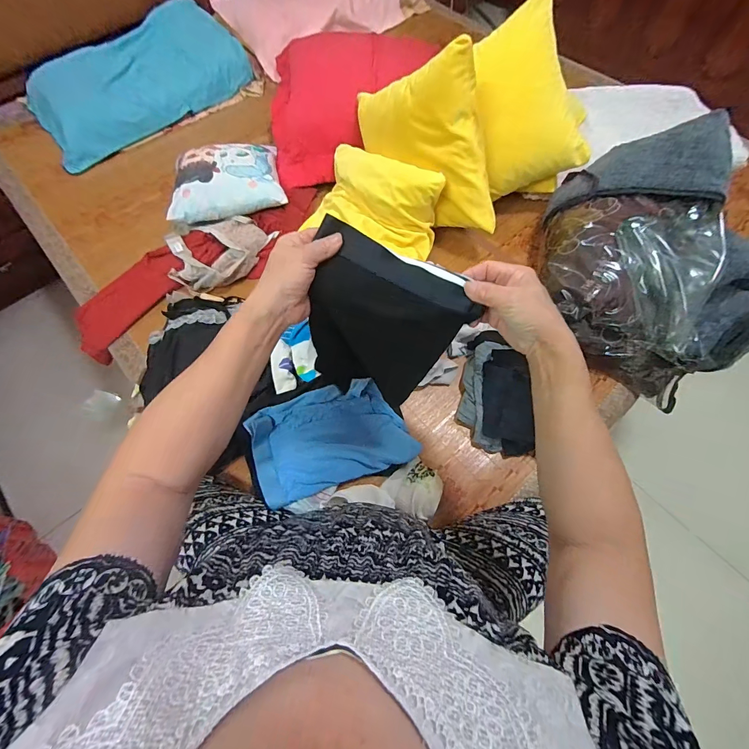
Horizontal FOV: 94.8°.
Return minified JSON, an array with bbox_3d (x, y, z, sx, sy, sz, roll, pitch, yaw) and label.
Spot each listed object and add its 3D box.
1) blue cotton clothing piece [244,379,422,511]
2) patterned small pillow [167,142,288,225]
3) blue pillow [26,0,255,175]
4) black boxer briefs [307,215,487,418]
[{"bbox_3d":[-0.084,0.123,0.681,0.303,0.056,0.186,-19,67,-6],"label":"blue cotton clothing piece"},{"bbox_3d":[-0.407,-0.545,0.945,0.283,0.071,0.258,-12,66,-3],"label":"patterned small pillow"},{"bbox_3d":[-0.779,-0.980,1.144,0.686,0.125,0.359,-38,70,-14],"label":"blue pillow"},{"bbox_3d":[-0.014,-0.052,0.471,0.203,0.247,0.040,30,42,1],"label":"black boxer briefs"}]

